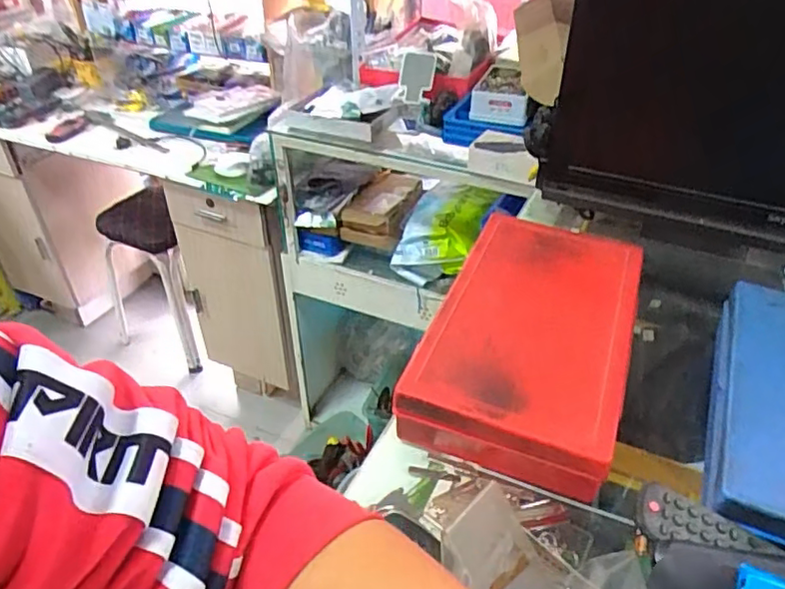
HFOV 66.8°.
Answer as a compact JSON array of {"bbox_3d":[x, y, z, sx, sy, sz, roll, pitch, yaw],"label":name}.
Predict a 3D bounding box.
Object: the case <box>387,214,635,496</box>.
[{"bbox_3d":[0.141,0.034,0.598,0.180,0.058,0.310,14,41,18],"label":"case"}]

